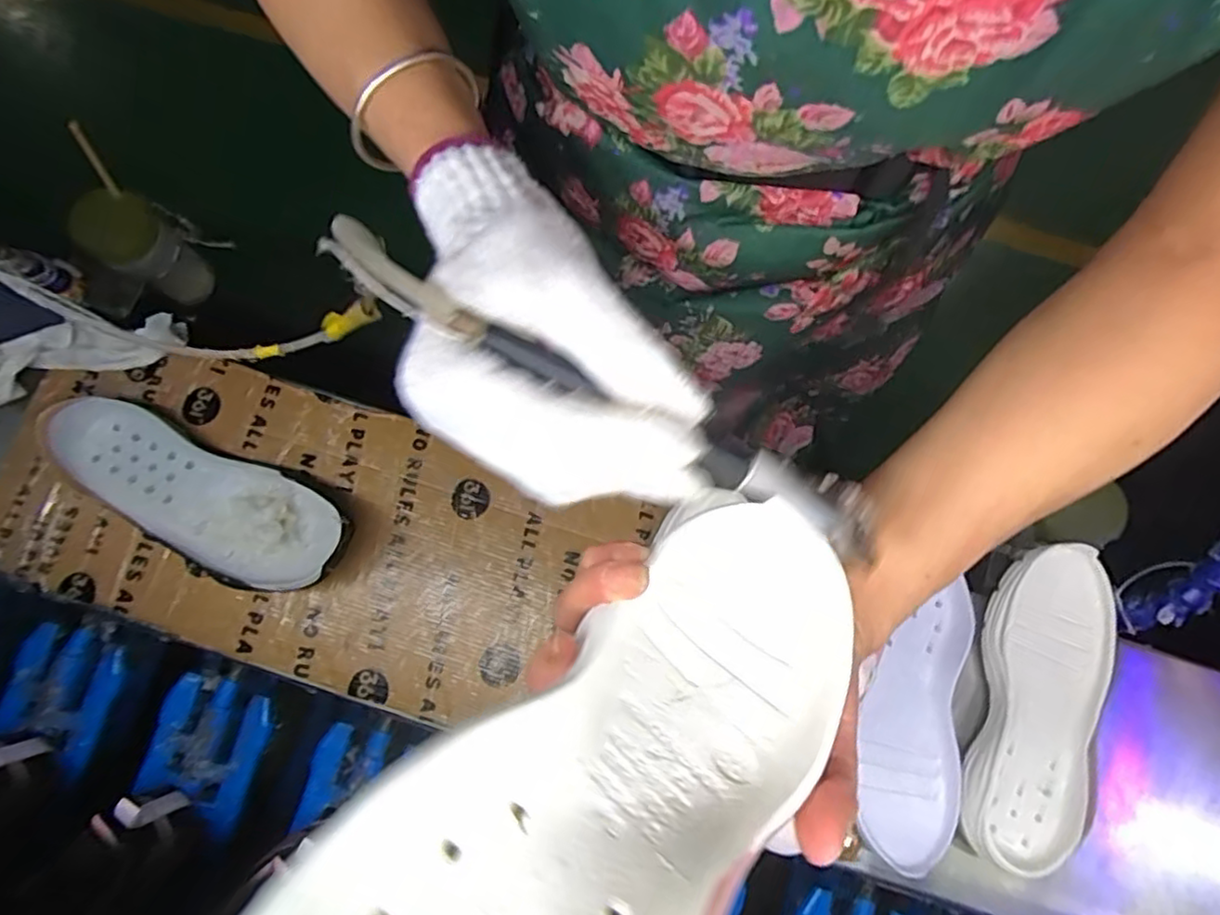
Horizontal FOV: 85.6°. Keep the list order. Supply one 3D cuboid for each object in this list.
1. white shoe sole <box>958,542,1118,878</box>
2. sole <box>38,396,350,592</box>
[{"bbox_3d":[0.328,0.187,0.512,0.094,0.040,0.236,14,79,2],"label":"white shoe sole"},{"bbox_3d":[-0.328,0.035,0.531,0.249,0.050,0.092,23,79,3],"label":"sole"}]

